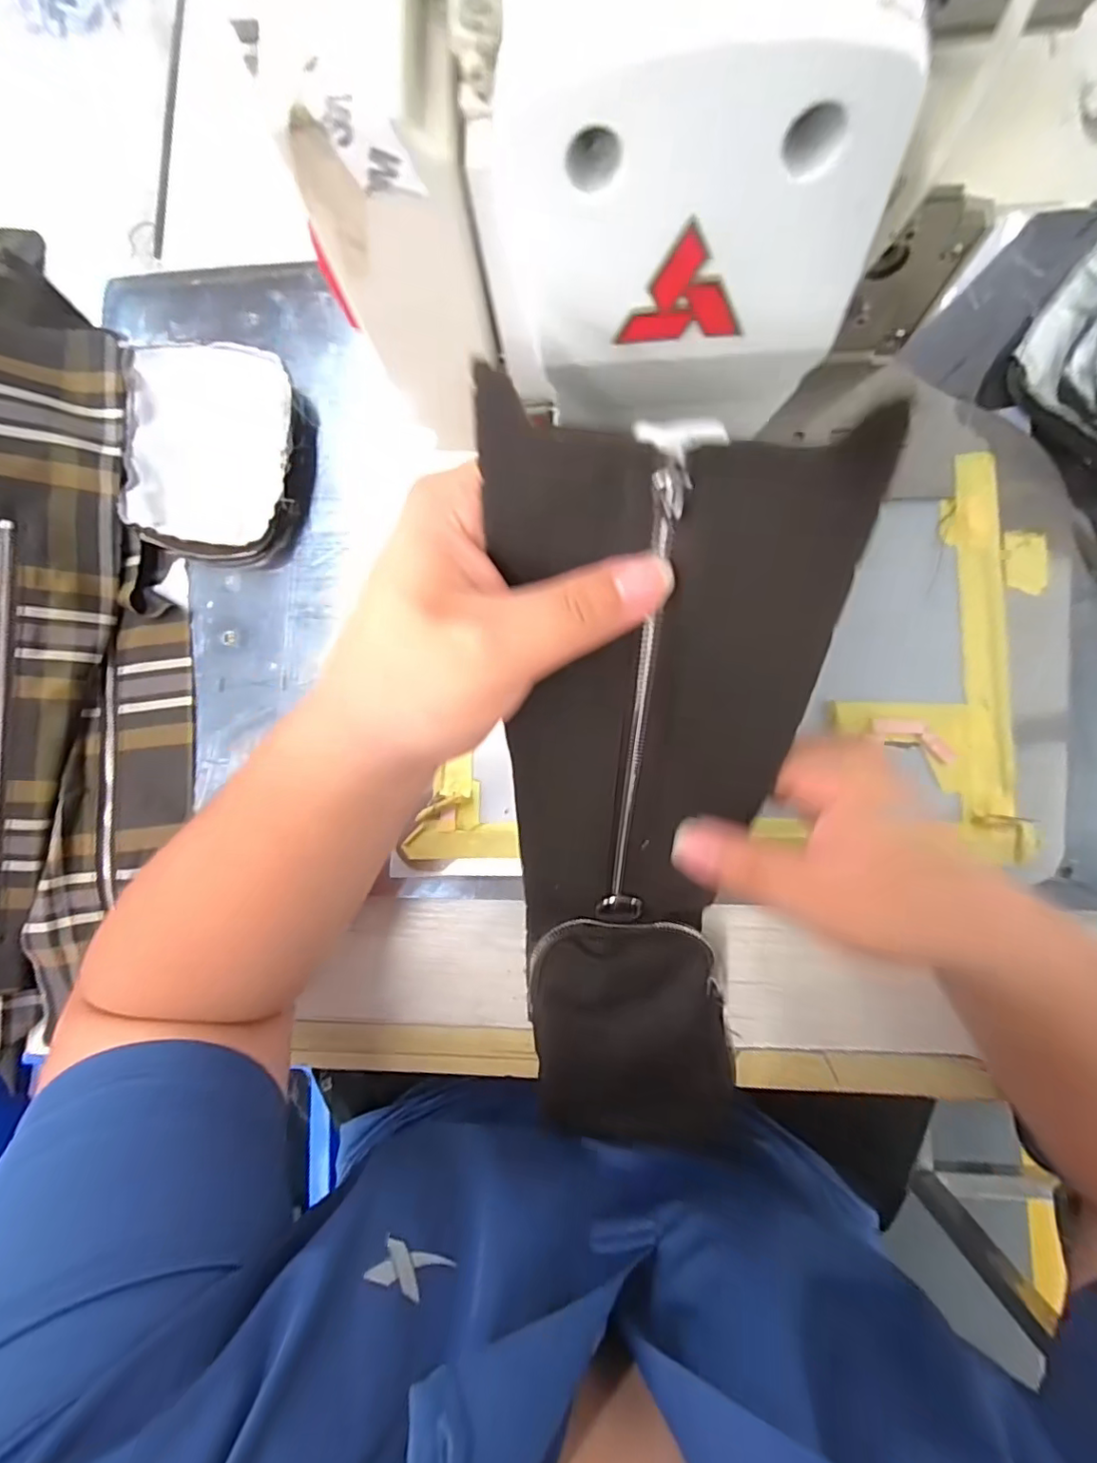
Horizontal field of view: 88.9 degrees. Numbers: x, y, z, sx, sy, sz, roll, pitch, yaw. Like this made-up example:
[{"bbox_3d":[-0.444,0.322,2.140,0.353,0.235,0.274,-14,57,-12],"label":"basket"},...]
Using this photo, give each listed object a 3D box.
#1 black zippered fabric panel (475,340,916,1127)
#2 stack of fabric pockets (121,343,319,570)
[{"bbox_3d":[0.044,0.068,0.270,0.122,0.079,0.389,3,126,4],"label":"black zippered fabric panel"},{"bbox_3d":[-0.223,-0.187,0.385,0.120,0.035,0.137,1,84,4],"label":"stack of fabric pockets"}]

